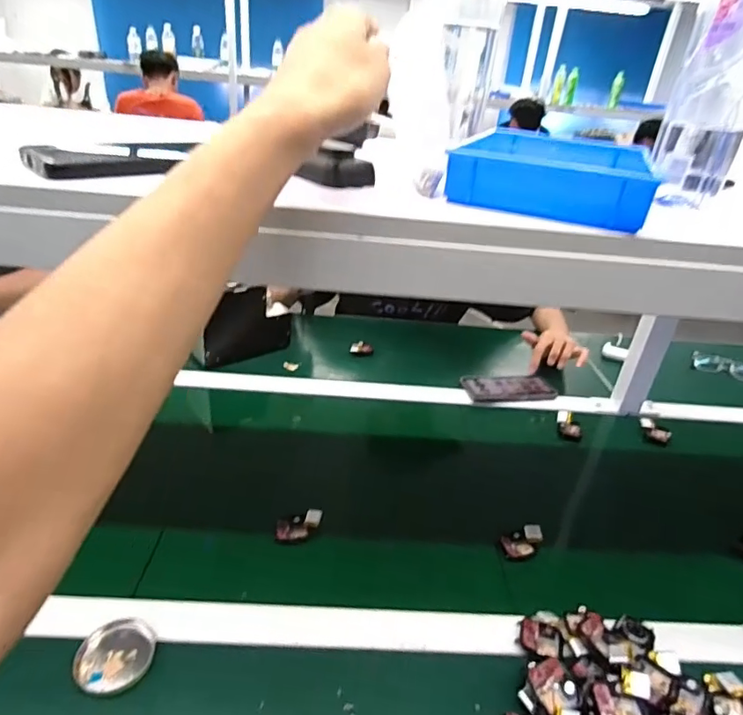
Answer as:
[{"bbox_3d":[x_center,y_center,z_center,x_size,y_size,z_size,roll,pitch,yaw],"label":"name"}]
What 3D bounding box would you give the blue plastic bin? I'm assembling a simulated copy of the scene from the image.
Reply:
[{"bbox_3d":[0.155,-0.157,0.434,0.136,0.036,0.199,16,31,16],"label":"blue plastic bin"}]

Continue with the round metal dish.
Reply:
[{"bbox_3d":[-0.238,0.276,0.471,0.063,0.011,0.066,5,30,-3],"label":"round metal dish"}]

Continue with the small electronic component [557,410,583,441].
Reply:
[{"bbox_3d":[0.334,0.115,0.849,0.043,0.031,0.045,15,31,15],"label":"small electronic component"}]

